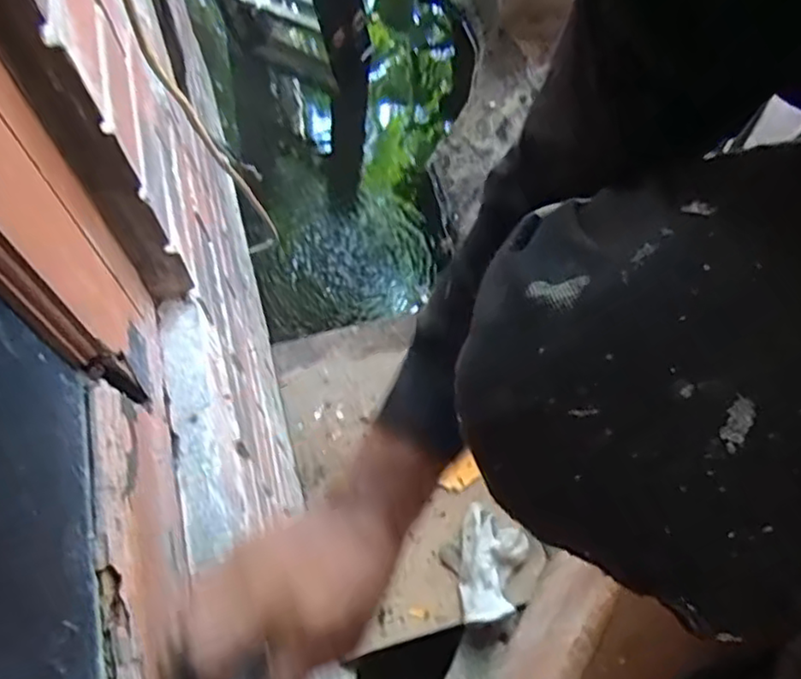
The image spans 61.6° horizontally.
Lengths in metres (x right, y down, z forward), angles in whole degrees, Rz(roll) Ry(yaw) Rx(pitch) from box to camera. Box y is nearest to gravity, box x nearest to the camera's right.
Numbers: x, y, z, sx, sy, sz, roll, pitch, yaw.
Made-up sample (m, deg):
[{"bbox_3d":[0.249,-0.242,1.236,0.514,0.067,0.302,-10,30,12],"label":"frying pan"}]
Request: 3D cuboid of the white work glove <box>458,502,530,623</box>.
[{"bbox_3d":[0.131,0.328,0.976,0.092,0.033,0.151,10,63,5],"label":"white work glove"}]

